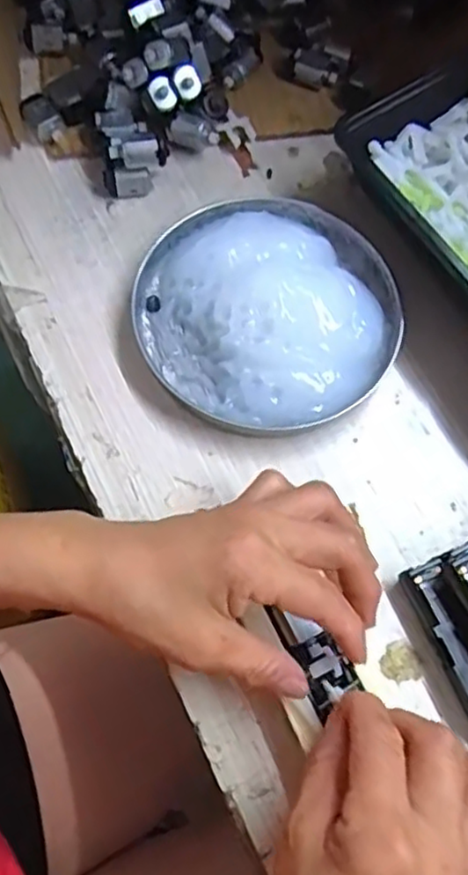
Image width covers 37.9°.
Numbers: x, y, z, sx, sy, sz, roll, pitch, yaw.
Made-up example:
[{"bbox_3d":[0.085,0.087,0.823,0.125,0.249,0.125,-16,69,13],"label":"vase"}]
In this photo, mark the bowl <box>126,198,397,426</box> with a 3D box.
[{"bbox_3d":[0.019,-0.075,0.378,0.142,0.029,0.139,1,69,-2],"label":"bowl"}]

